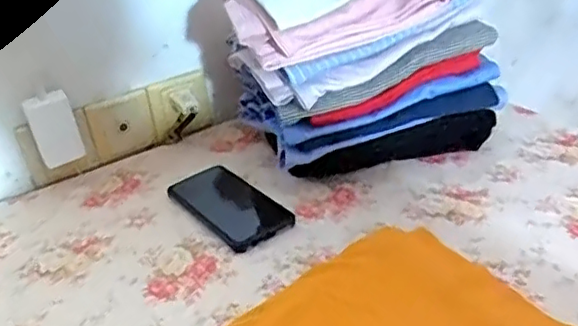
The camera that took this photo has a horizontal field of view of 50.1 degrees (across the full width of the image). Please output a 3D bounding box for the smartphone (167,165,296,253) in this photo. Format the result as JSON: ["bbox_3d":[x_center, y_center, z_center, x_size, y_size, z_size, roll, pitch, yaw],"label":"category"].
[{"bbox_3d":[-0.067,0.045,0.695,0.082,0.011,0.163,-26,36,-30],"label":"smartphone"}]

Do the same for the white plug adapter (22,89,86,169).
[{"bbox_3d":[-0.283,-0.041,0.749,0.049,0.085,0.024,-21,32,-22],"label":"white plug adapter"}]

